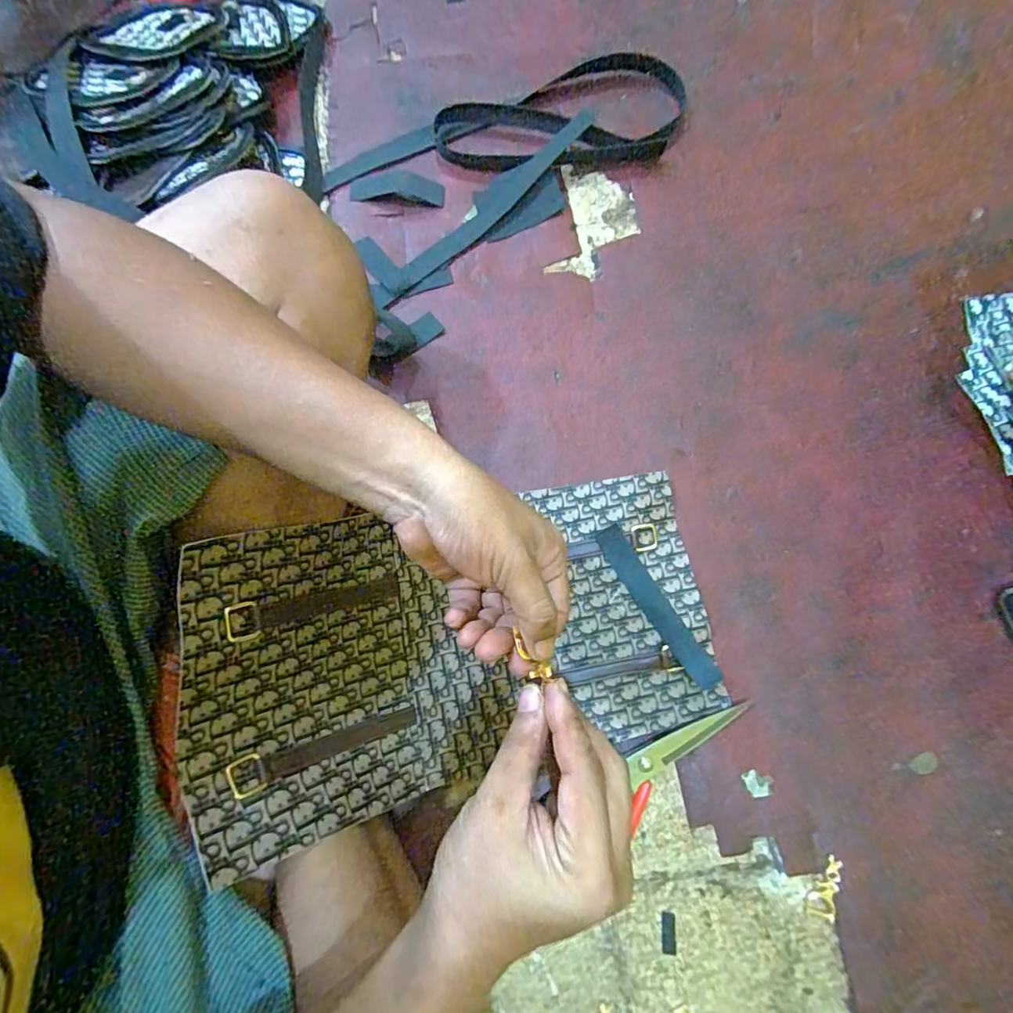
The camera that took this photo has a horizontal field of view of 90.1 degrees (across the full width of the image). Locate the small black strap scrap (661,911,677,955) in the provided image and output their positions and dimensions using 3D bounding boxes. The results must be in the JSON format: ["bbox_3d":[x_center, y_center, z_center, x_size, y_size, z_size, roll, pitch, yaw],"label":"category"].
[{"bbox_3d":[0.126,0.333,0.393,0.012,0.004,0.028,0,76,0],"label":"small black strap scrap"}]

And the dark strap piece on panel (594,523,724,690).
[{"bbox_3d":[0.130,0.086,0.438,0.026,0.008,0.156,-32,78,-8],"label":"dark strap piece on panel"}]

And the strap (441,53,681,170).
[{"bbox_3d":[0.058,-0.446,0.572,0.270,0.027,0.145,-5,76,-2],"label":"strap"}]

